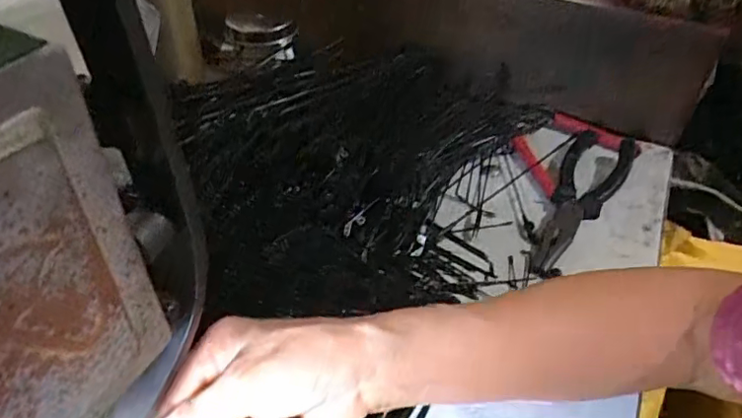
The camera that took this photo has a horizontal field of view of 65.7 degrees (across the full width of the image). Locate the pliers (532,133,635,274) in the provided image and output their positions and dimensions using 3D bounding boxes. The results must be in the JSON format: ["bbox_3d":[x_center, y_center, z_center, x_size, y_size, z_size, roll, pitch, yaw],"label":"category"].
[{"bbox_3d":[0.179,-0.015,0.489,0.053,0.018,0.190,25,47,20],"label":"pliers"}]

